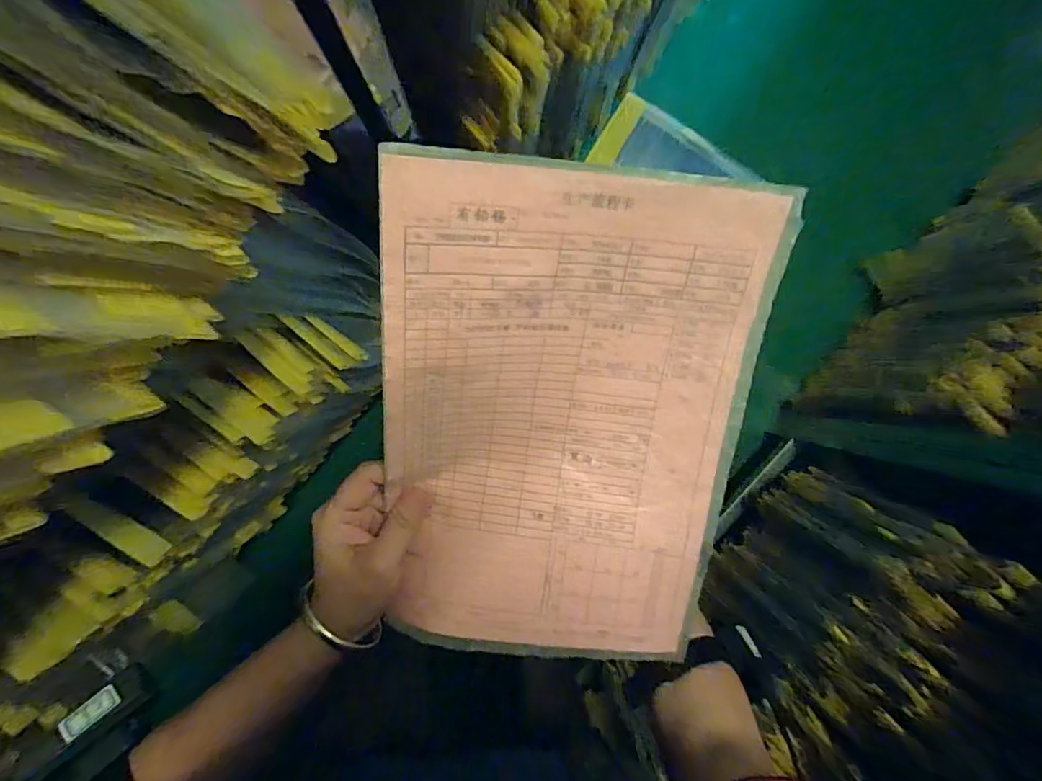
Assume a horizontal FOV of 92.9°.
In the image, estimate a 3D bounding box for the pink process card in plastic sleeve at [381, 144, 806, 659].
[{"bbox_3d":[0.026,0.028,0.294,0.207,0.049,0.290,3,110,-8],"label":"pink process card in plastic sleeve"}]

